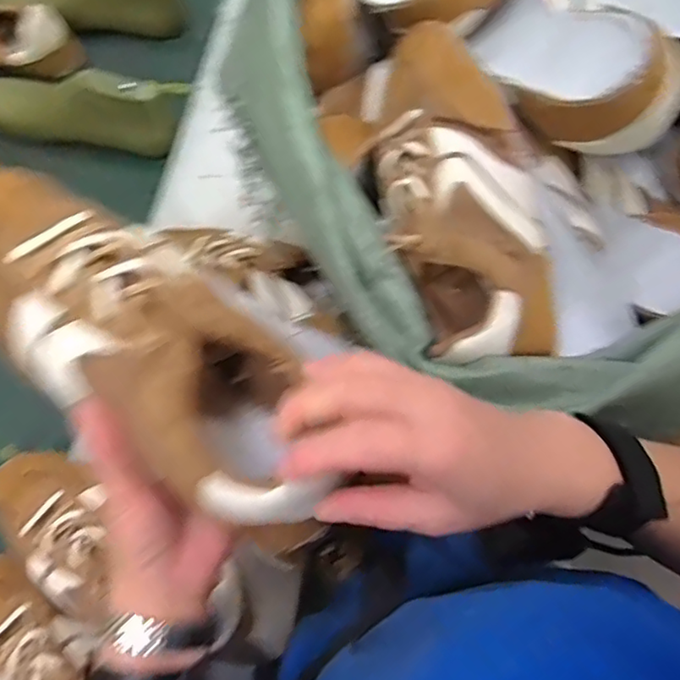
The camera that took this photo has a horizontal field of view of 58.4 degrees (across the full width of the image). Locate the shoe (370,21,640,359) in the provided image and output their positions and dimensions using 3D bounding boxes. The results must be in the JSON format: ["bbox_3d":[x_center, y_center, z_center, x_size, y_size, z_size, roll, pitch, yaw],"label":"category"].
[{"bbox_3d":[0.084,-0.100,0.453,0.117,0.102,0.258,-26,86,-13],"label":"shoe"}]

